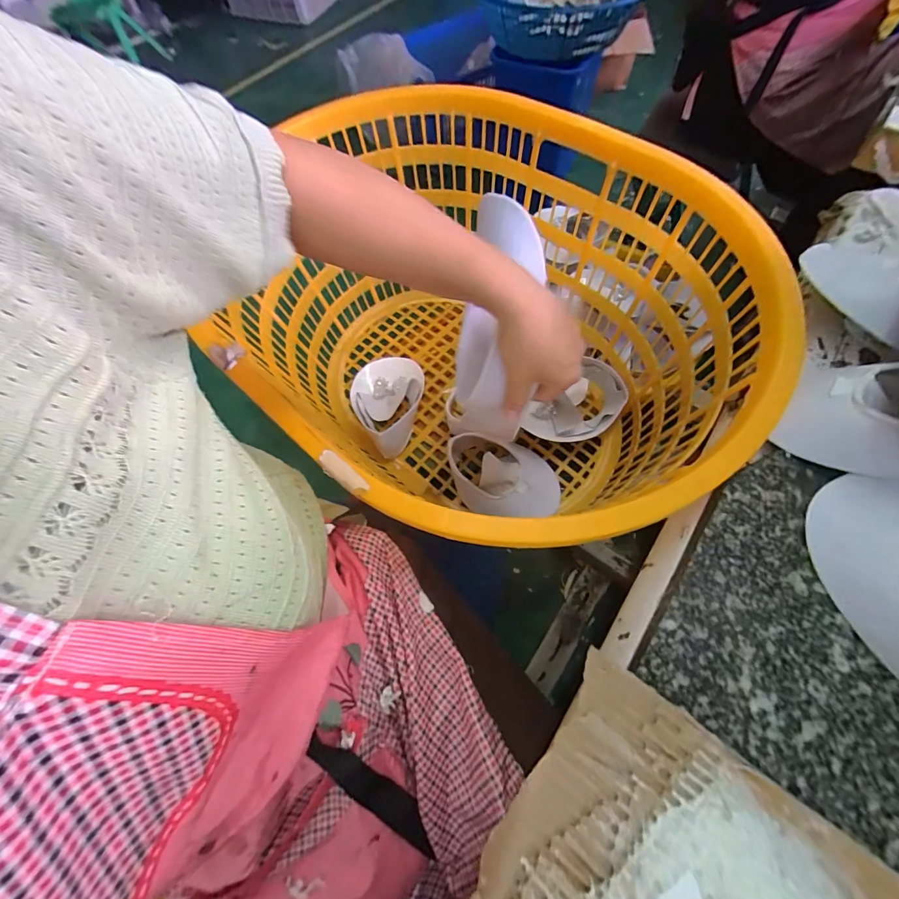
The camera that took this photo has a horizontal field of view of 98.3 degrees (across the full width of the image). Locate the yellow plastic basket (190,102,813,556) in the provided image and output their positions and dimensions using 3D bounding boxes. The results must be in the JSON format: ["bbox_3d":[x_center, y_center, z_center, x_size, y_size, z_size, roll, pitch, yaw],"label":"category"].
[{"bbox_3d":[0.017,-0.132,0.501,0.574,0.302,0.459,37,73,18],"label":"yellow plastic basket"}]

